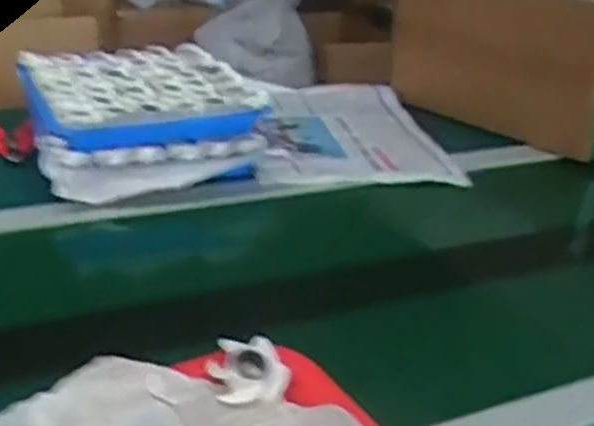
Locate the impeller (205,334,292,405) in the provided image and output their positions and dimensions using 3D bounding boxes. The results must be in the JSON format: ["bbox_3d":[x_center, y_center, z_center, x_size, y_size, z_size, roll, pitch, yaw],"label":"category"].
[{"bbox_3d":[-0.028,0.094,0.468,0.042,0.022,0.042,4,26,-2],"label":"impeller"}]

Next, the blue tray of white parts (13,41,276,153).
[{"bbox_3d":[-0.206,-0.161,1.011,0.245,0.047,0.309,-8,29,-25],"label":"blue tray of white parts"}]

